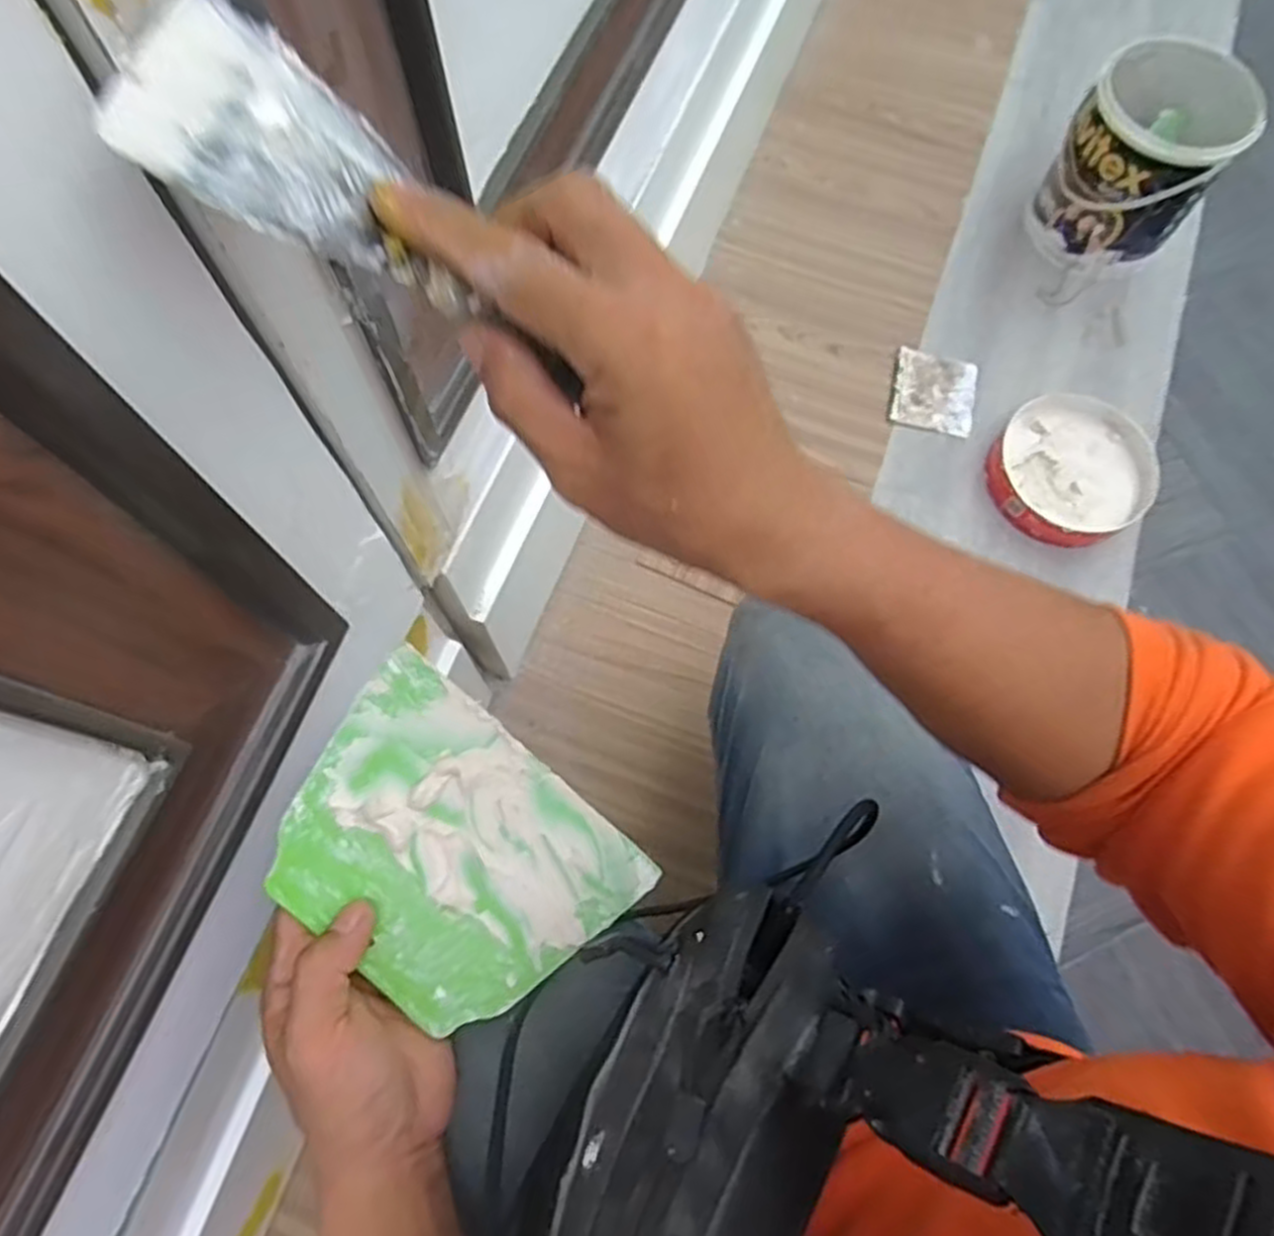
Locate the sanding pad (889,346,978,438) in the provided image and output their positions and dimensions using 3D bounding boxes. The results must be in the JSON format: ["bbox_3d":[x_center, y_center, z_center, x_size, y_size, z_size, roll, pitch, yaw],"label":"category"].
[{"bbox_3d":[0.367,-0.281,0.979,0.097,0.006,0.116,13,70,3],"label":"sanding pad"}]

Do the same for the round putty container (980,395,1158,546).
[{"bbox_3d":[0.499,-0.170,0.919,0.187,0.038,0.175,1,70,-2],"label":"round putty container"}]

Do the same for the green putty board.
[{"bbox_3d":[-0.092,0.115,0.385,0.161,0.005,0.123,43,80,-2],"label":"green putty board"}]

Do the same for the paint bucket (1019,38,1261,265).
[{"bbox_3d":[0.609,-0.557,0.974,0.173,0.206,0.178,1,70,-2],"label":"paint bucket"}]

